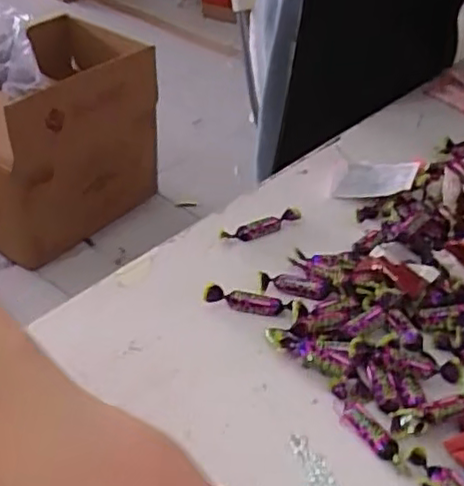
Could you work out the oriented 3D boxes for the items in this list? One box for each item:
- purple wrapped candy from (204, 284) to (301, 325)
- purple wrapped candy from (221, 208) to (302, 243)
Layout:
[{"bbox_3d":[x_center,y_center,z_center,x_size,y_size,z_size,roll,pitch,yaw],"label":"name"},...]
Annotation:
[{"bbox_3d":[0.017,0.048,0.567,0.081,0.015,0.019,12,39,11],"label":"purple wrapped candy"},{"bbox_3d":[0.031,-0.016,0.655,0.085,0.012,0.014,-16,42,-23],"label":"purple wrapped candy"}]

